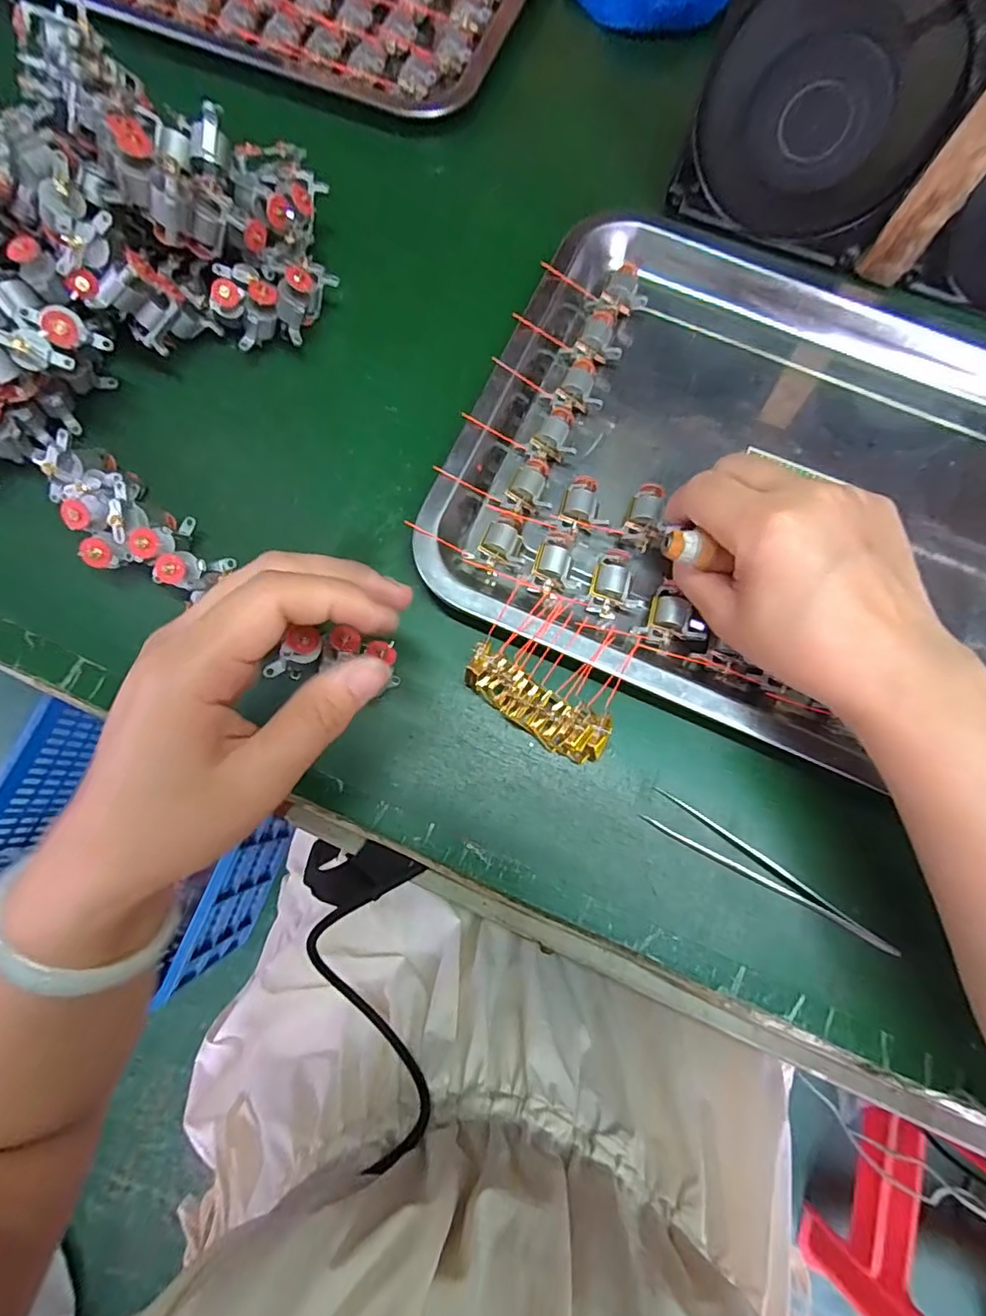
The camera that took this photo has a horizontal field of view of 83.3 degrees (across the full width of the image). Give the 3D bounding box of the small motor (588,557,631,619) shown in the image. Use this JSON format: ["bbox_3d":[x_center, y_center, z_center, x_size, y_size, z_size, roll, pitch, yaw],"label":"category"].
[{"bbox_3d":[0.057,-0.035,0.272,0.018,0.012,0.030,14,77,1],"label":"small motor"}]

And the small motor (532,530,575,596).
[{"bbox_3d":[0.030,-0.047,0.276,0.017,0.011,0.033,18,77,2],"label":"small motor"}]

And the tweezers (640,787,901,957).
[{"bbox_3d":[0.122,0.096,0.246,0.113,0.011,0.016,32,78,5],"label":"tweezers"}]

